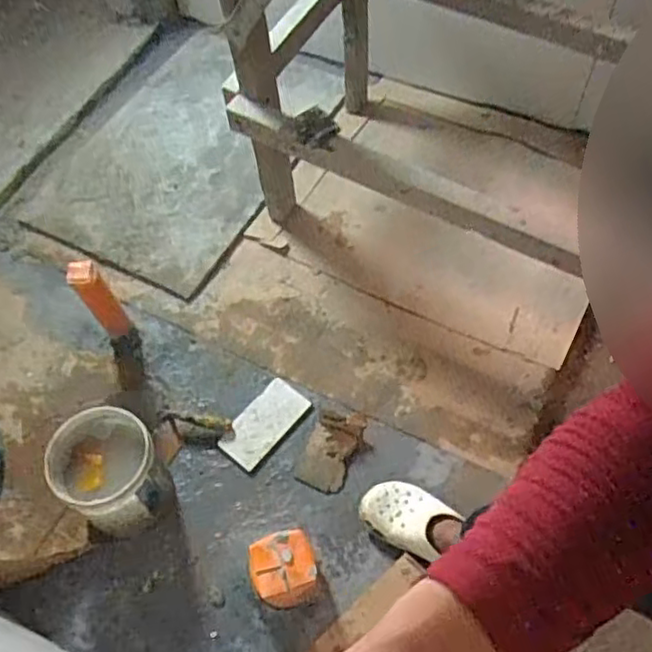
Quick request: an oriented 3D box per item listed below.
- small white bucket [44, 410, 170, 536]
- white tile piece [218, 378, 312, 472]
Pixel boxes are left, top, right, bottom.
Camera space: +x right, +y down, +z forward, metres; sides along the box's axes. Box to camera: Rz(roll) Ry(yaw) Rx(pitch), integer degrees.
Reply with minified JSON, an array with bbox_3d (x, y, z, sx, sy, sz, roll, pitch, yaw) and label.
[{"bbox_3d":[-0.380,0.266,1.216,0.171,0.194,0.187,-2,59,3],"label":"small white bucket"},{"bbox_3d":[-0.126,0.195,1.375,0.103,0.013,0.189,37,68,22],"label":"white tile piece"}]

